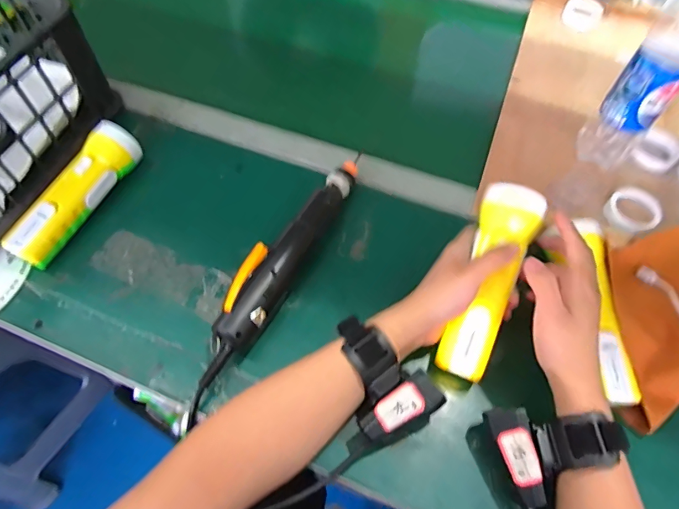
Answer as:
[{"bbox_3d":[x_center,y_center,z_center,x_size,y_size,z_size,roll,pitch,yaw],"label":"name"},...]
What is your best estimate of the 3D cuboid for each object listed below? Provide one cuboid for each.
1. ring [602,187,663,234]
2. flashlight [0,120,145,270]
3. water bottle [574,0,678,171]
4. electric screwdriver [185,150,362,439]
[{"bbox_3d":[0.322,-0.049,0.476,0.047,0.019,0.052,-26,63,-15],"label":"ring"},{"bbox_3d":[-0.287,-0.069,0.474,0.043,0.044,0.179,23,61,12],"label":"flashlight"},{"bbox_3d":[0.326,-0.187,0.445,0.061,0.222,0.074,36,65,19],"label":"water bottle"},{"bbox_3d":[-0.059,0.010,0.432,0.041,0.049,0.307,23,61,12],"label":"electric screwdriver"}]

